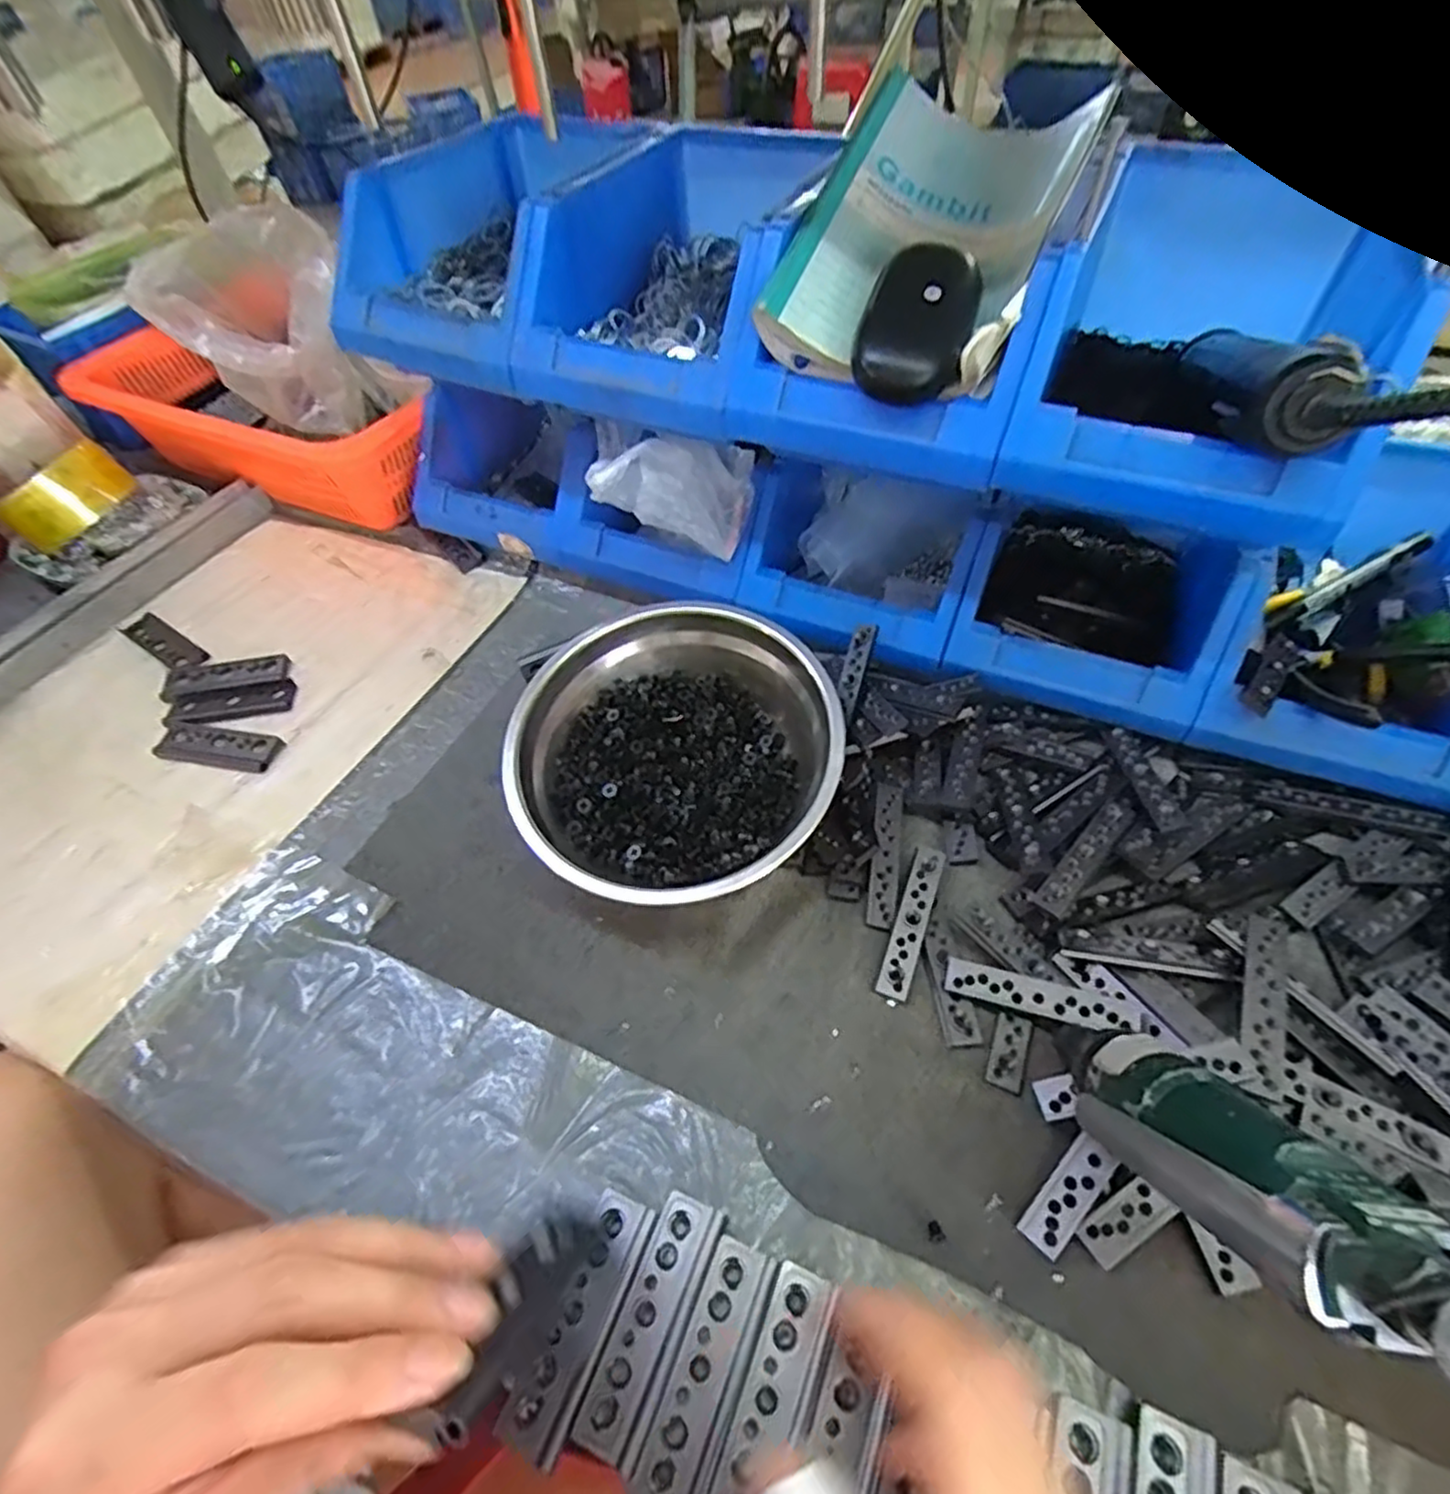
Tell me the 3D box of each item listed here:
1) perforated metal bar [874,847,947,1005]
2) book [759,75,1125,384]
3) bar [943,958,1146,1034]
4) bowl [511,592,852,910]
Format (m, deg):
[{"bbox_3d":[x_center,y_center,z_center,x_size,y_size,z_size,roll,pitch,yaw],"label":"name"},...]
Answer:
[{"bbox_3d":[0.105,0.098,0.394,0.018,0.004,0.088,18,62,16],"label":"perforated metal bar"},{"bbox_3d":[0.115,-0.296,0.391,0.131,0.053,0.212,24,73,12],"label":"book"},{"bbox_3d":[0.159,0.126,0.357,0.091,0.005,0.017,9,59,22],"label":"bar"},{"bbox_3d":[-0.031,0.013,0.430,0.188,0.073,0.178,-2,53,3],"label":"bowl"}]

